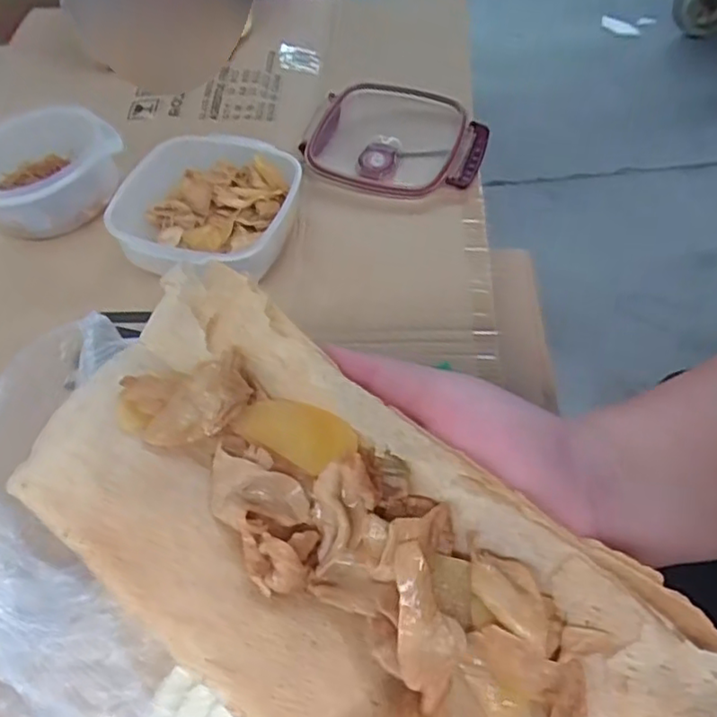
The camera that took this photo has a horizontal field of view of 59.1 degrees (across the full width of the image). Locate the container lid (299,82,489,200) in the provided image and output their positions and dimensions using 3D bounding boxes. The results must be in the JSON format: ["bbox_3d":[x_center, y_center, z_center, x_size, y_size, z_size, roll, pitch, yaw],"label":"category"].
[{"bbox_3d":[0.038,-0.225,0.663,0.182,0.034,0.149,11,56,11],"label":"container lid"}]

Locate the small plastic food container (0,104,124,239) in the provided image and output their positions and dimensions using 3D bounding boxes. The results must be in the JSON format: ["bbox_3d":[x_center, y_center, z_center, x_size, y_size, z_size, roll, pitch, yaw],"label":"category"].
[{"bbox_3d":[-0.312,-0.186,0.629,0.144,0.077,0.115,-34,60,-19],"label":"small plastic food container"}]

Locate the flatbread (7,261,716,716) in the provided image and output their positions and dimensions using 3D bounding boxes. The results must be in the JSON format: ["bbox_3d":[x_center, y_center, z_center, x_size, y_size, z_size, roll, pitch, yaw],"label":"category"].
[{"bbox_3d":[-0.008,0.065,0.221,0.248,0.041,0.115,36,64,18],"label":"flatbread"}]

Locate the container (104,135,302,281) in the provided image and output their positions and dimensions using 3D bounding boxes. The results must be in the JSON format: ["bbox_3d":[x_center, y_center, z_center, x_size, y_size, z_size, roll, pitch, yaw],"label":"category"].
[{"bbox_3d":[-0.140,-0.136,0.576,0.148,0.050,0.146,8,56,9],"label":"container"}]

